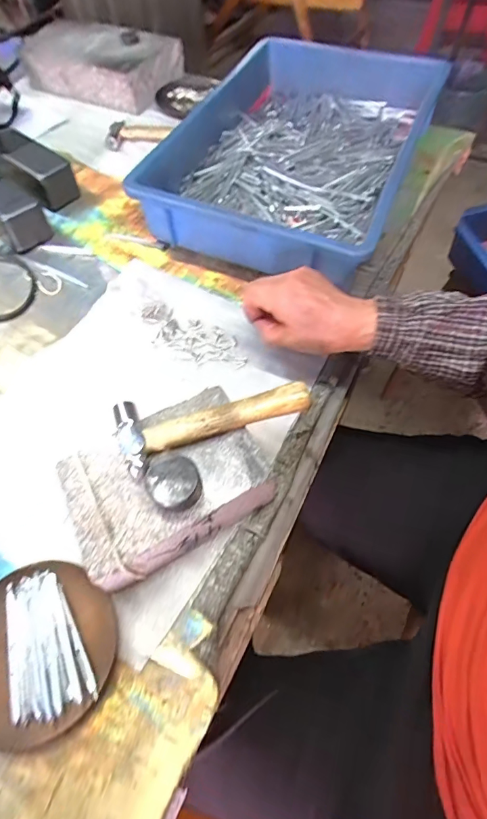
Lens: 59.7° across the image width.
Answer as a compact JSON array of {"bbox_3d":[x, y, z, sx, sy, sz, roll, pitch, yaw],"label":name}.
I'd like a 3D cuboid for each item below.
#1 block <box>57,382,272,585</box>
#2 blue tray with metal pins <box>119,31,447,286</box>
[{"bbox_3d":[-0.059,0.063,0.345,0.148,0.055,0.110,-29,63,-13],"label":"block"},{"bbox_3d":[0.070,-0.351,0.572,0.281,0.081,0.433,19,63,14],"label":"blue tray with metal pins"}]

